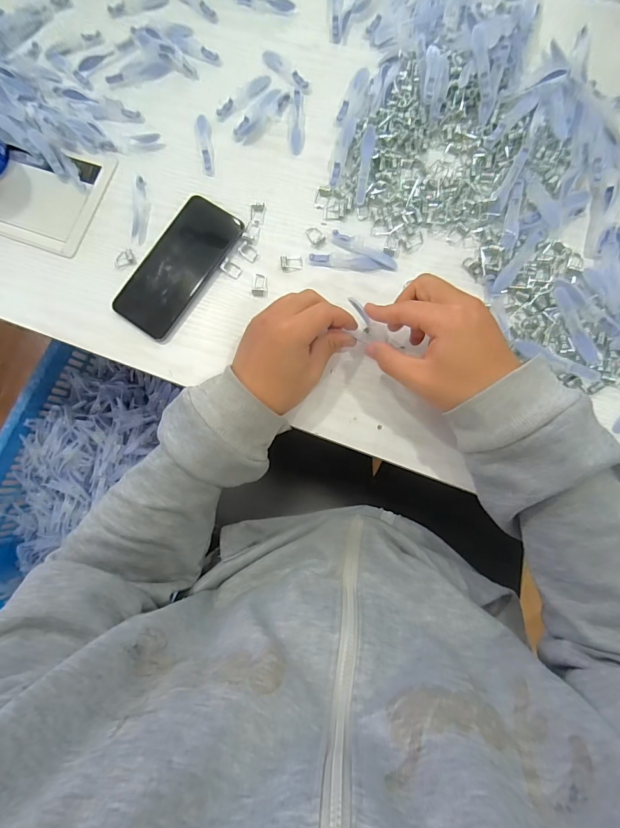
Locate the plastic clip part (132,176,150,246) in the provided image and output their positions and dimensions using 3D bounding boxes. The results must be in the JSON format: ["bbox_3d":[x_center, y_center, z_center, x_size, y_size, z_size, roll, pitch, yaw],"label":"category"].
[{"bbox_3d":[-0.197,-0.239,0.443,0.021,0.004,0.083,-4,81,5],"label":"plastic clip part"}]

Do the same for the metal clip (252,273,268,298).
[{"bbox_3d":[-0.056,-0.142,0.419,0.016,0.004,0.027,3,82,6],"label":"metal clip"}]

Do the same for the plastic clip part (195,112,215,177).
[{"bbox_3d":[-0.124,-0.318,0.447,0.018,0.004,0.082,-9,81,4],"label":"plastic clip part"}]

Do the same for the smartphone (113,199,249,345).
[{"bbox_3d":[-0.147,-0.164,0.426,0.078,0.007,0.162,35,86,9],"label":"smartphone"}]

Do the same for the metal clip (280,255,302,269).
[{"bbox_3d":[-0.021,-0.167,0.419,0.026,0.004,0.015,10,83,7],"label":"metal clip"}]

